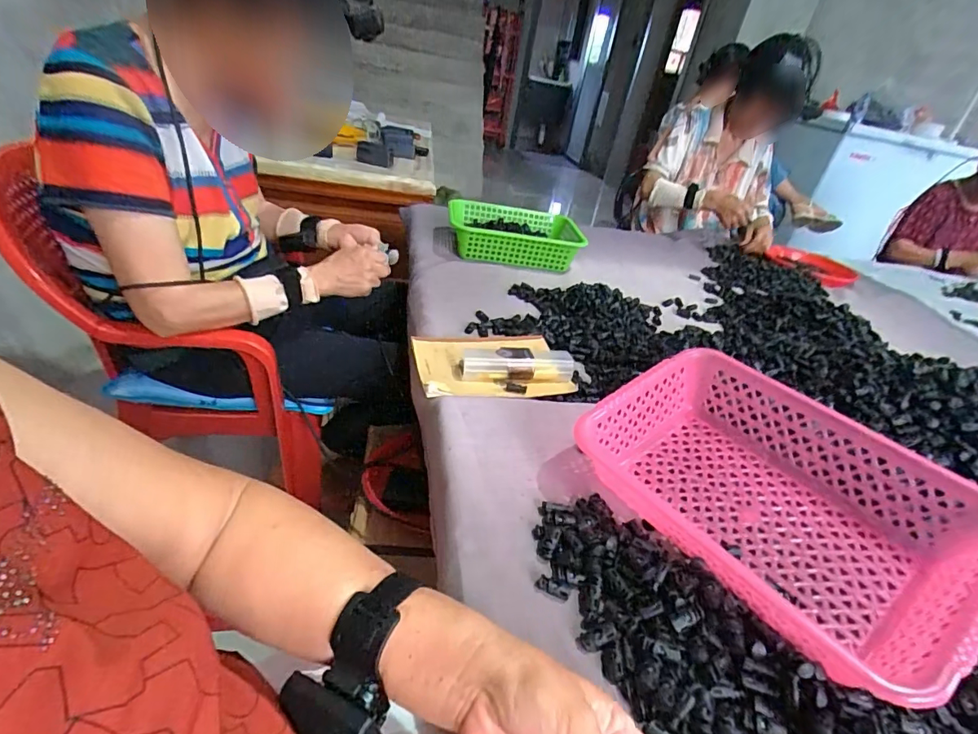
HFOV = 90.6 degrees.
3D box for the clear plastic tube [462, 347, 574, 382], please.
[{"bbox_3d":[0.040,-0.001,0.673,0.157,0.038,0.039,3,34,-12],"label":"clear plastic tube"}]

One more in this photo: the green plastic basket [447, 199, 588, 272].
[{"bbox_3d":[0.061,-0.299,1.101,0.294,0.067,0.200,4,33,-10],"label":"green plastic basket"}]

